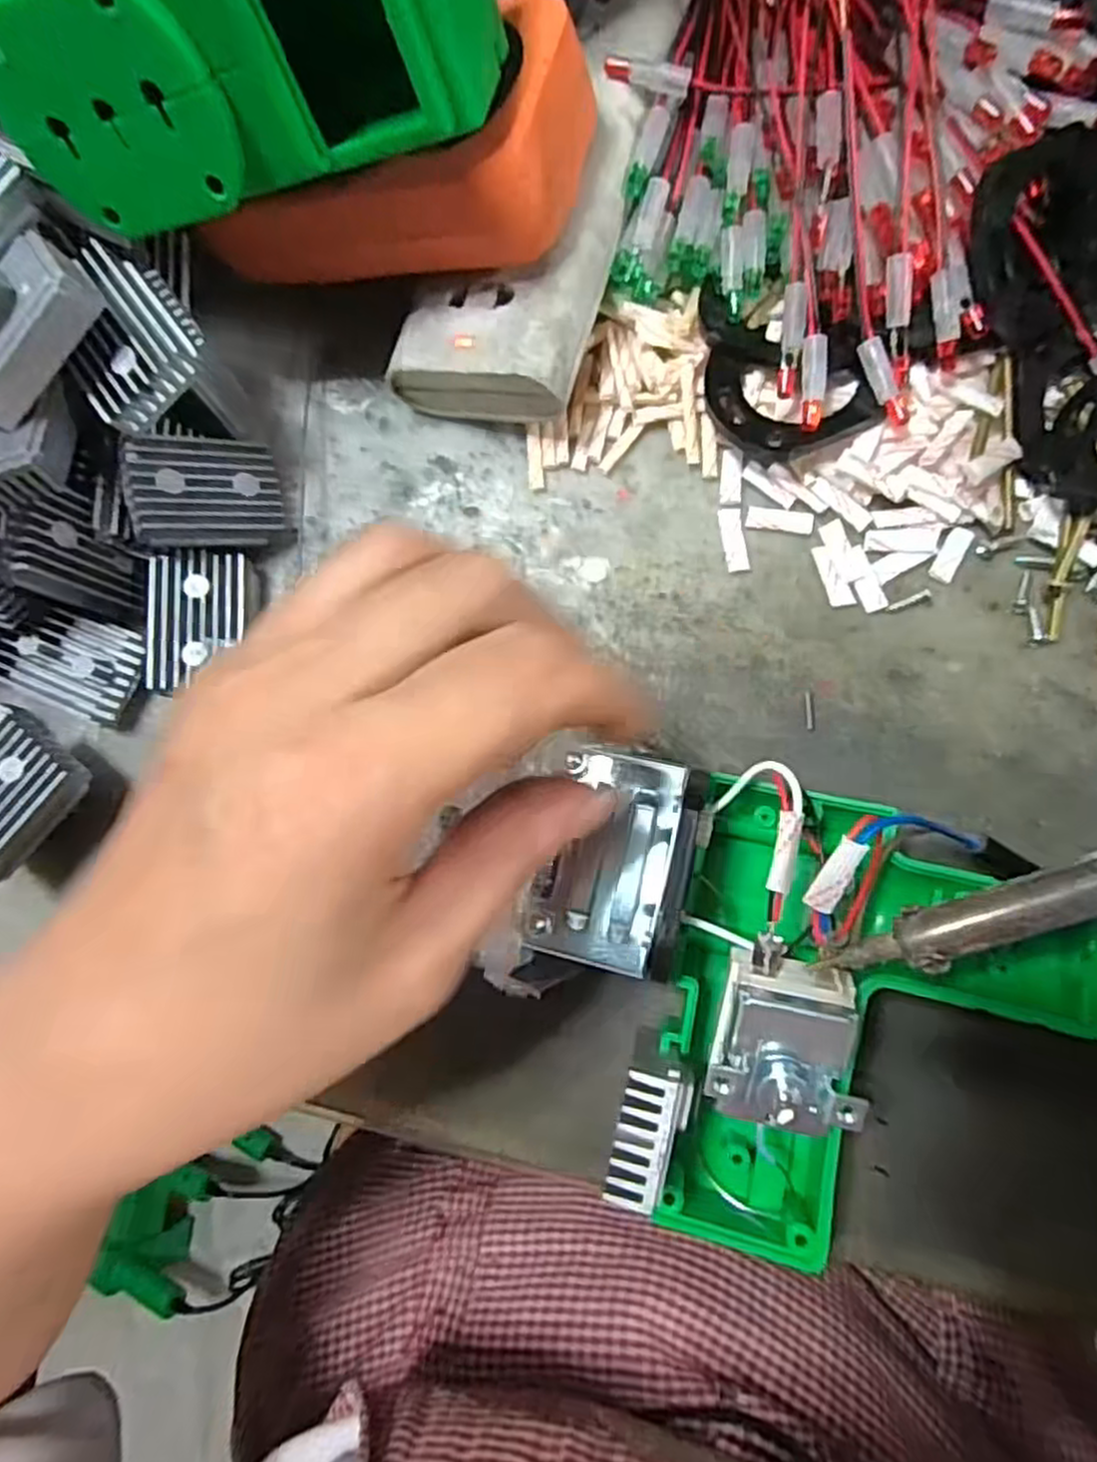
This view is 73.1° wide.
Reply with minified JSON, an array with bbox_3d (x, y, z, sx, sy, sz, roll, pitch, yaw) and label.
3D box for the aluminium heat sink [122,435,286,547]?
[{"bbox_3d":[-0.110,-0.077,0.239,0.008,0.046,0.033,1,99,50],"label":"aluminium heat sink"}]

